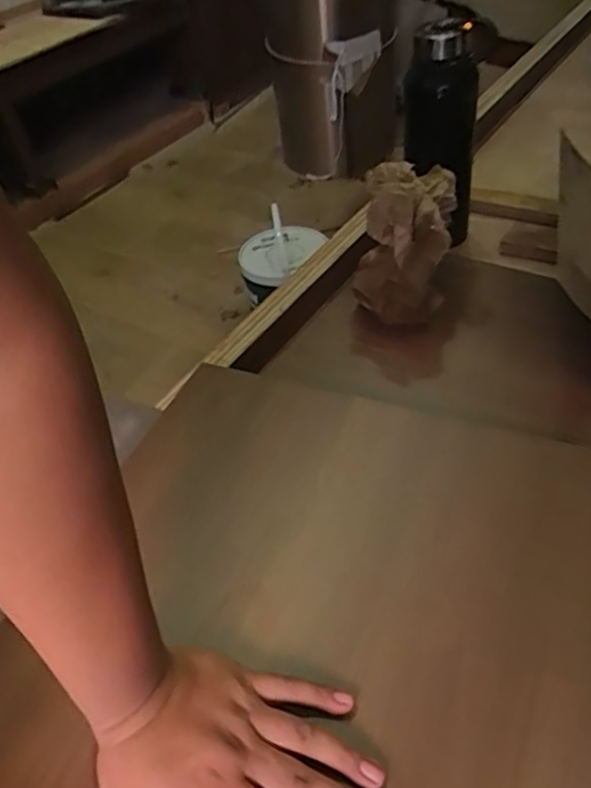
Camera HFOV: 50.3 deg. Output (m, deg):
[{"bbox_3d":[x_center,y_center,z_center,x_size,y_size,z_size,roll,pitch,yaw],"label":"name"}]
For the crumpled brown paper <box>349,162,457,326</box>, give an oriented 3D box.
[{"bbox_3d":[0.122,-0.171,0.702,0.099,0.146,0.143,6,46,15],"label":"crumpled brown paper"}]

